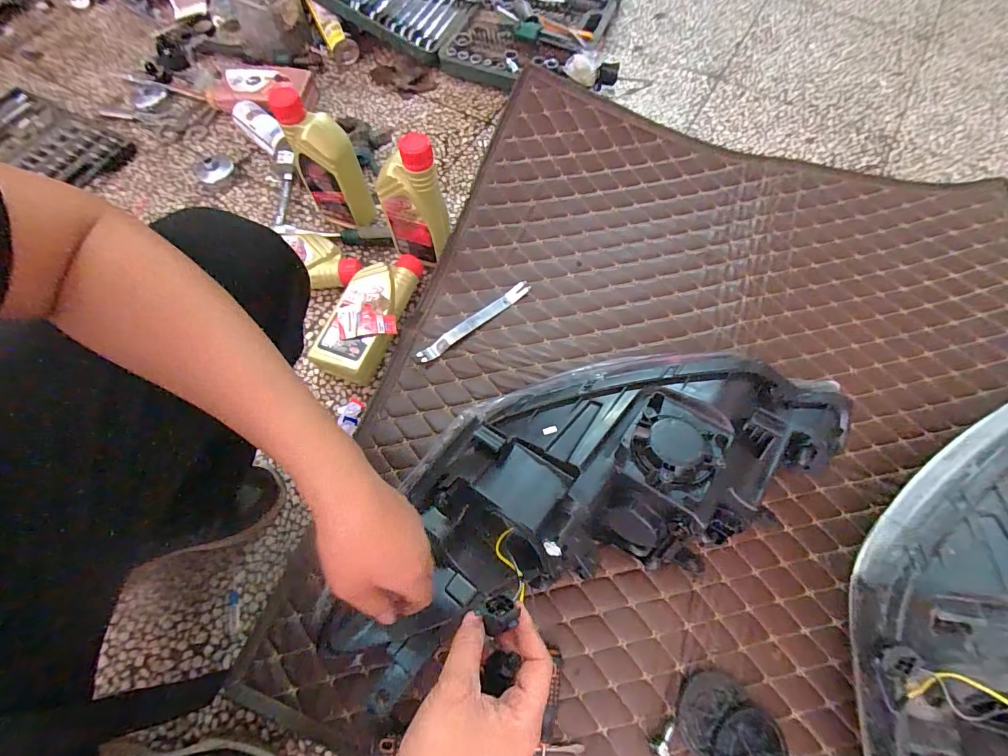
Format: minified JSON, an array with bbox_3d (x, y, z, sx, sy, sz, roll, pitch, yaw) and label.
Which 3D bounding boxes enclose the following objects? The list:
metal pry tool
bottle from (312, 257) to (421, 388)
[{"bbox_3d":[-0.048,-0.099,0.763,0.232,0.015,0.023,-37,72,-13],"label":"metal pry tool"},{"bbox_3d":[-0.222,-0.115,0.746,0.106,0.062,0.251,18,70,8],"label":"bottle"}]

